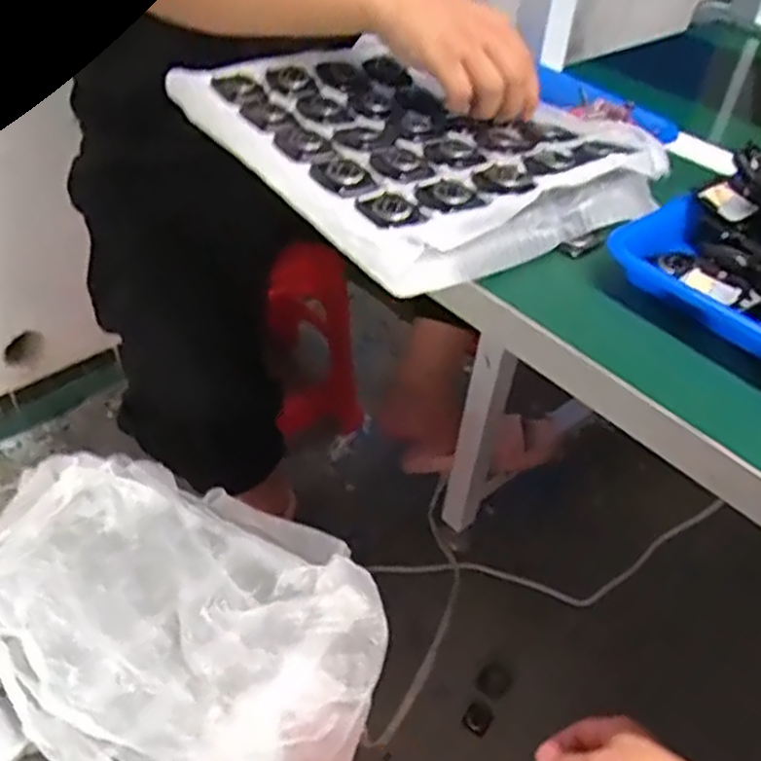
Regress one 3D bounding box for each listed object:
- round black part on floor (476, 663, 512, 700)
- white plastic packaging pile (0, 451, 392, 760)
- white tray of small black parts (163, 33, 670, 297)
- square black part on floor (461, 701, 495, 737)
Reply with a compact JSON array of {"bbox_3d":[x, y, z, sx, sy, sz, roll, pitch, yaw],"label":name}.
[{"bbox_3d":[0.161,0.424,1.070,0.045,0.009,0.048,3,43,-3],"label":"round black part on floor"},{"bbox_3d":[-0.195,0.186,0.588,0.349,0.083,0.321,34,50,26],"label":"white plastic packaging pile"},{"bbox_3d":[0.040,-0.200,0.604,0.317,0.031,0.328,-23,50,-27],"label":"white tray of small black parts"},{"bbox_3d":[0.133,0.457,1.027,0.036,0.006,0.044,28,48,22],"label":"square black part on floor"}]

